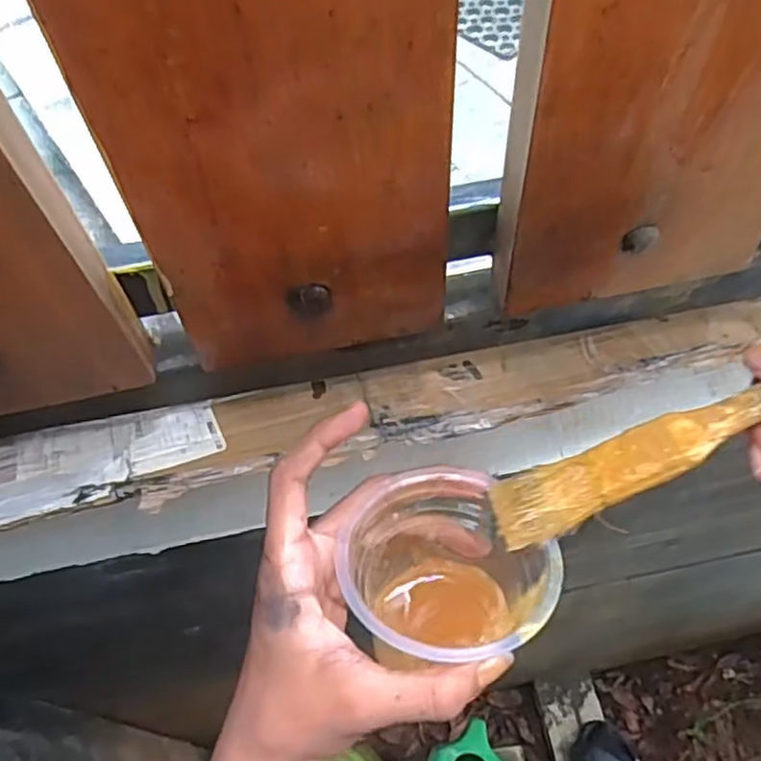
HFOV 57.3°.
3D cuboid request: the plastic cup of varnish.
[{"bbox_3d":[0.028,0.087,0.304,0.071,0.060,0.082,-39,64,-18],"label":"plastic cup of varnish"}]

